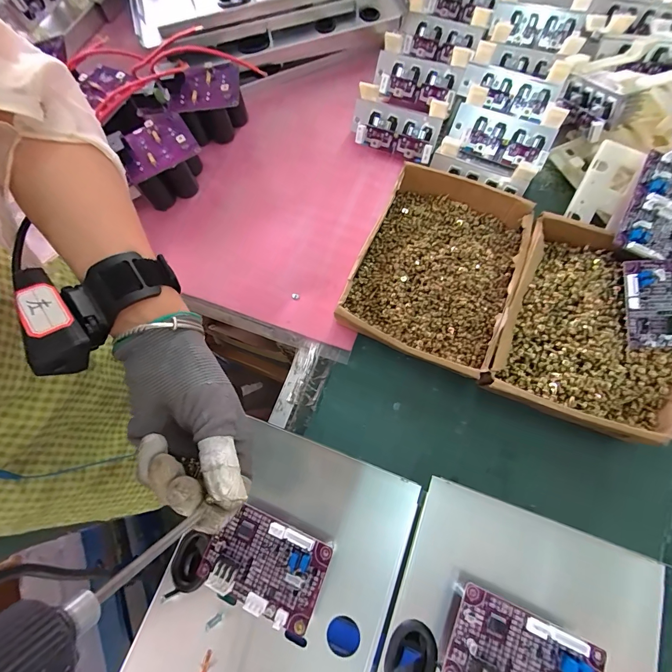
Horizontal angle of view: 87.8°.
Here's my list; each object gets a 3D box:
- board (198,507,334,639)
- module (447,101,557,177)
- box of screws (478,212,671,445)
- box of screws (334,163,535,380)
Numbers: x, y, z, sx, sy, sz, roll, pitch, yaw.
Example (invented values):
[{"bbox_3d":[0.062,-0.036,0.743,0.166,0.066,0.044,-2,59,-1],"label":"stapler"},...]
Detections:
[{"bbox_3d":[-0.054,0.170,0.261,0.089,0.022,0.058,20,74,8],"label":"board"},{"bbox_3d":[0.206,-0.250,0.446,0.120,0.030,0.069,23,74,9],"label":"module"},{"bbox_3d":[0.287,-0.004,0.395,0.195,0.054,0.223,21,74,7],"label":"box of screws"},{"bbox_3d":[0.118,-0.079,0.418,0.171,0.054,0.228,22,74,7],"label":"box of screws"}]

